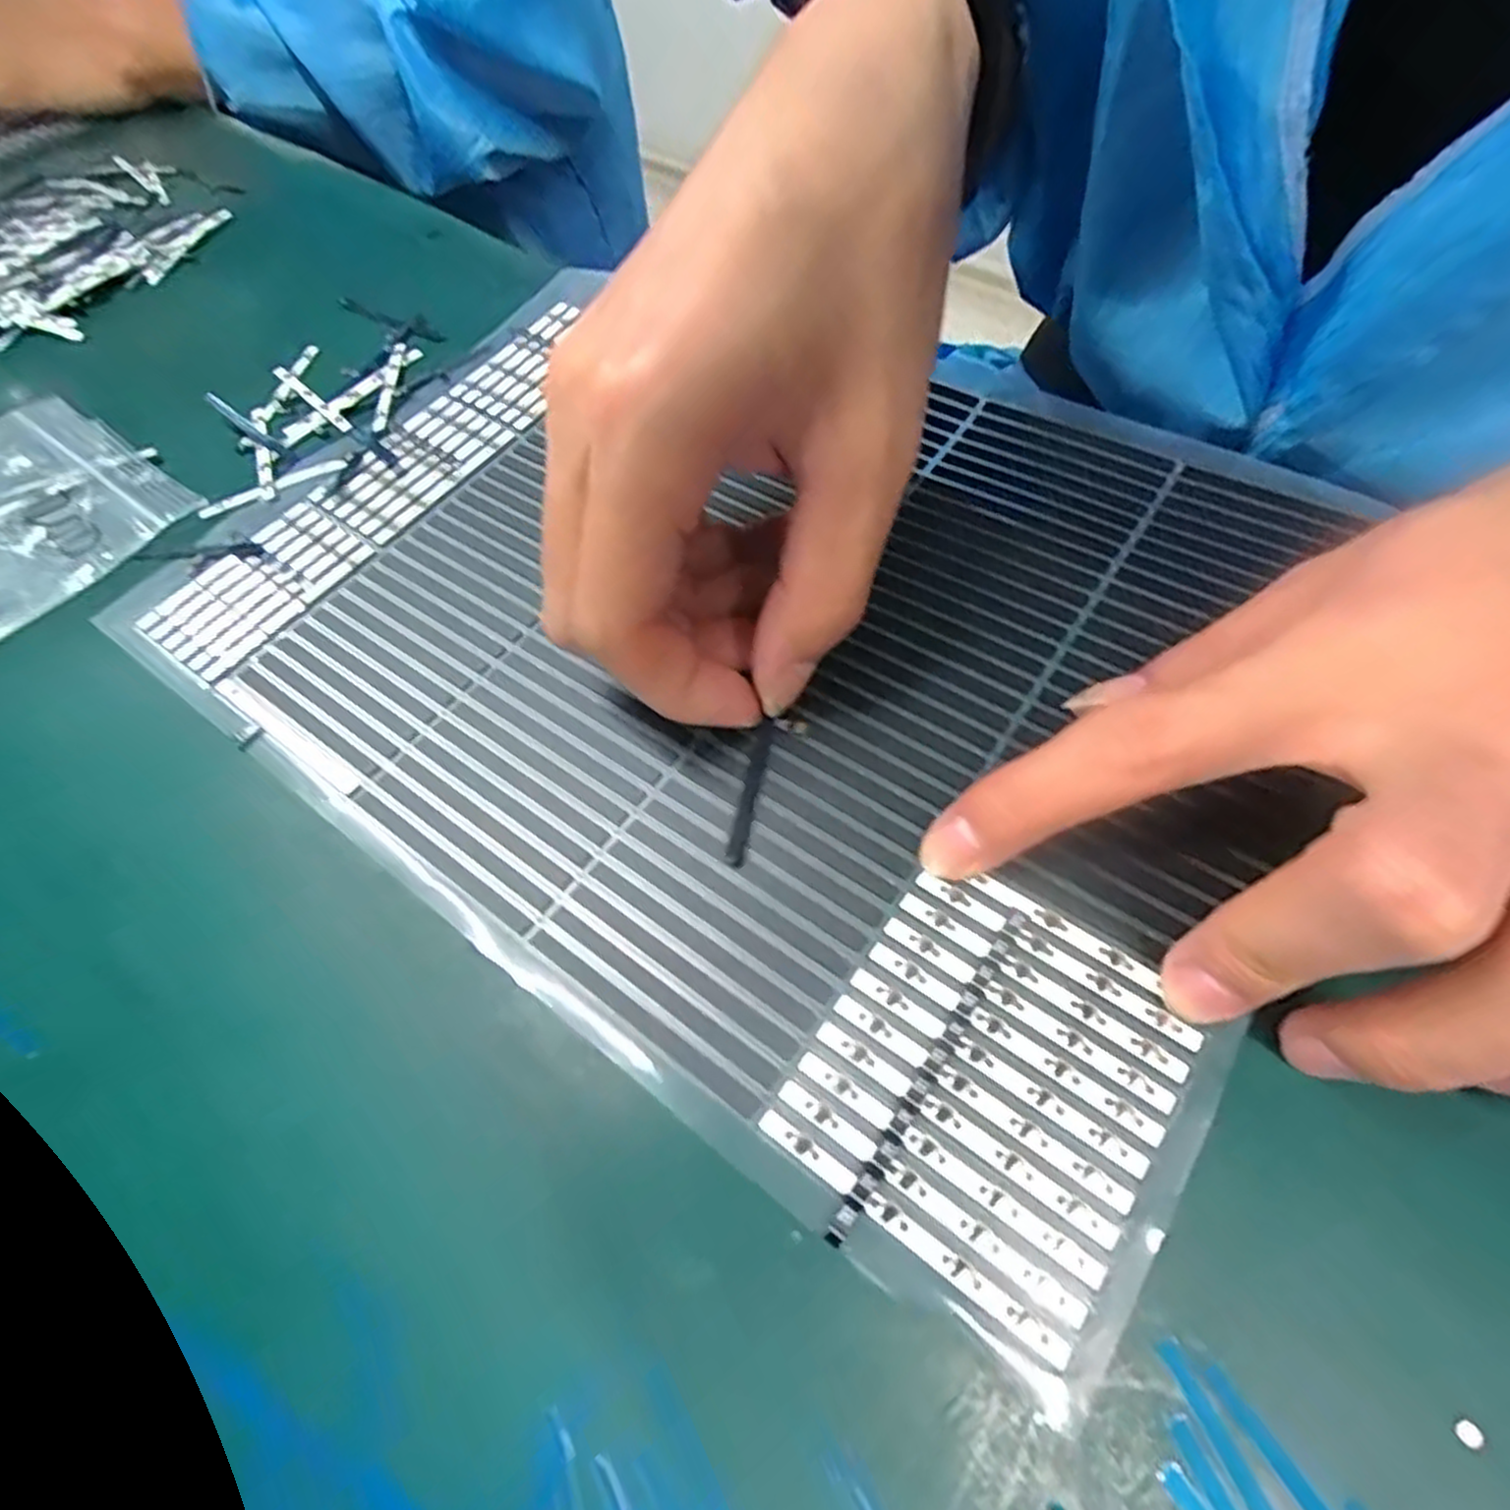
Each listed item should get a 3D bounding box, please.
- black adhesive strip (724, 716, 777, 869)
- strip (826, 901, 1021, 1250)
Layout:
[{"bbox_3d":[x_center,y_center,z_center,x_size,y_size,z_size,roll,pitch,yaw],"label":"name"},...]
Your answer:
[{"bbox_3d":[-0.001,0.009,0.182,0.004,0.004,0.038,10,60,10],"label":"black adhesive strip"},{"bbox_3d":[0.035,0.059,0.146,0.004,0.004,0.072,30,71,21],"label":"strip"}]

